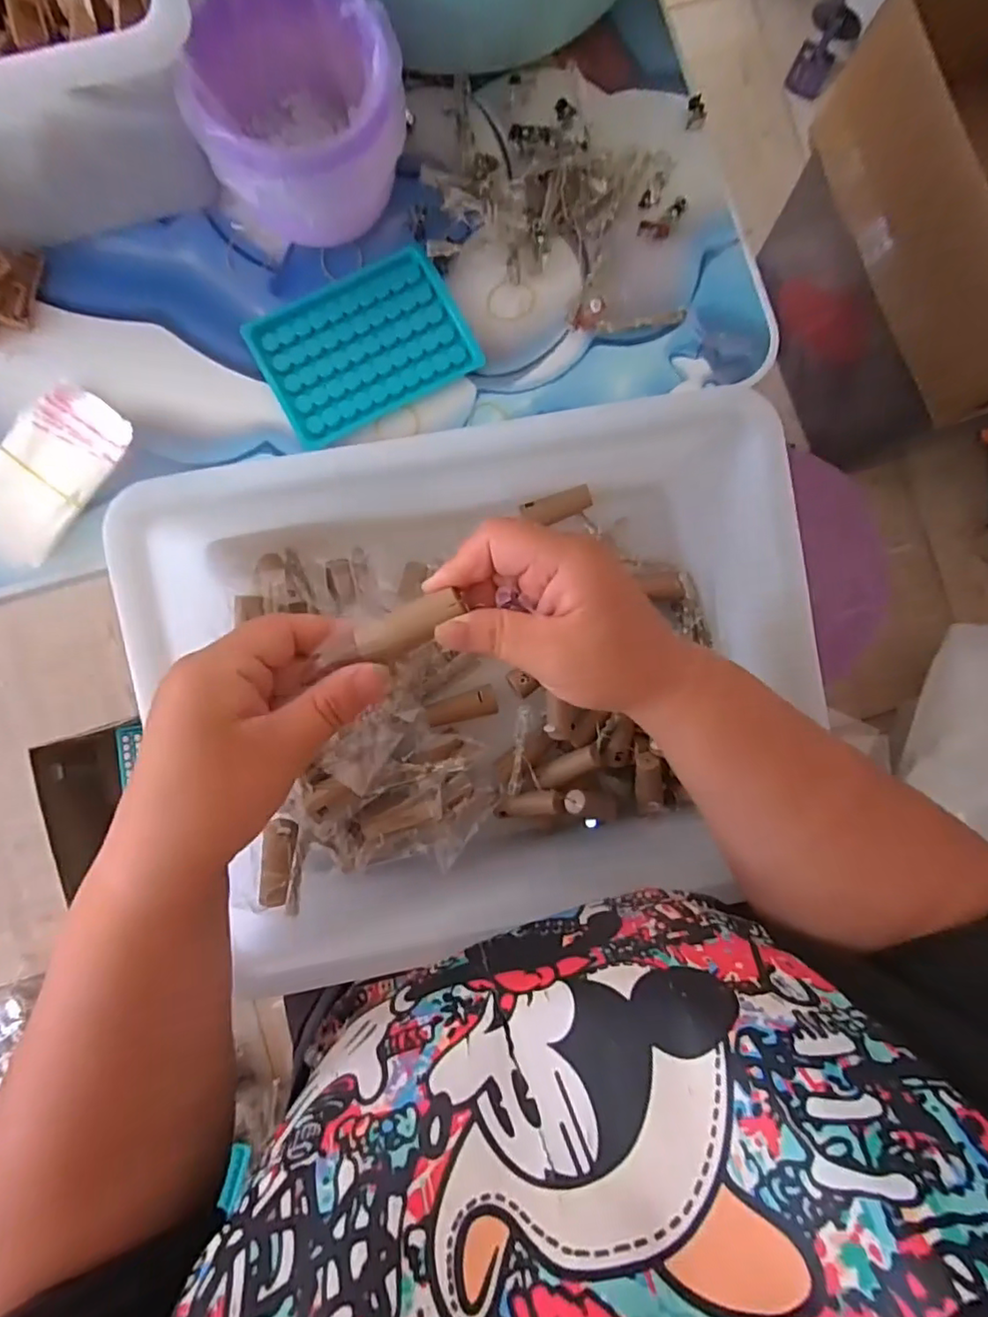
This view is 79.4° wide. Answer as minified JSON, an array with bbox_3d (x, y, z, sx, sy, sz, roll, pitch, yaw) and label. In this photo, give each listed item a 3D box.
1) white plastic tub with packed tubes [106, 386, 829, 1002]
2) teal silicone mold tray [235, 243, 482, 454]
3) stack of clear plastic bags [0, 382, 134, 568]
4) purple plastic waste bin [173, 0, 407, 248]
[{"bbox_3d":[-0.007,0.013,0.371,0.363,0.126,0.299,-11,88,-3],"label":"white plastic tub with packed tubes"},{"bbox_3d":[-0.087,-0.208,0.394,0.131,0.012,0.096,-29,89,-4],"label":"teal silicone mold tray"},{"bbox_3d":[-0.282,-0.115,0.372,0.064,0.009,0.114,34,86,0],"label":"stack of clear plastic bags"},{"bbox_3d":[-0.113,-0.310,0.347,0.104,0.081,0.114,34,85,0],"label":"purple plastic waste bin"}]

